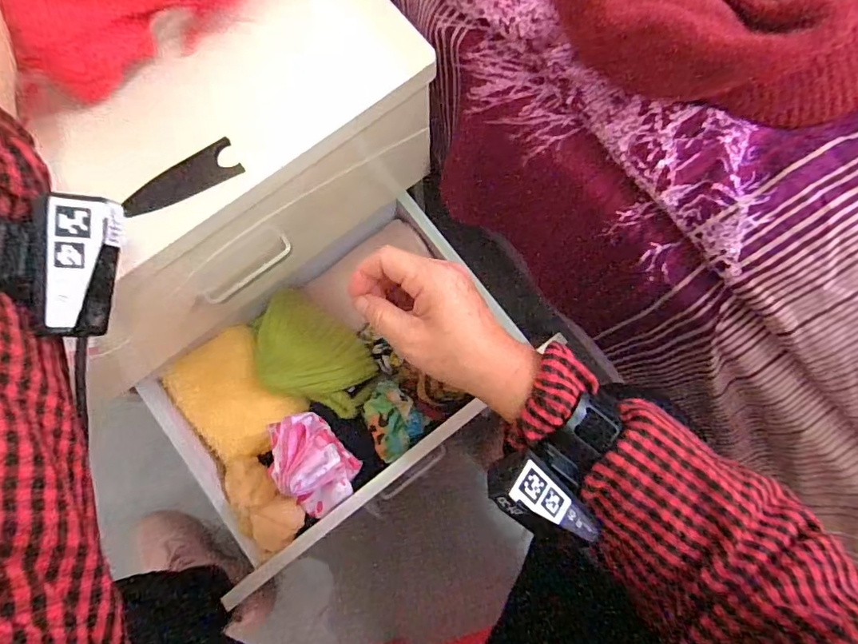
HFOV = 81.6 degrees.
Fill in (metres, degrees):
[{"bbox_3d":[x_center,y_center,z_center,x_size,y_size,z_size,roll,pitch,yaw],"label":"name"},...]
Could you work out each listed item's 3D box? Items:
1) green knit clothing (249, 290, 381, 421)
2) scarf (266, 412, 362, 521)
[{"bbox_3d":[-0.148,0.042,0.621,0.177,0.040,0.114,34,81,8],"label":"green knit clothing"},{"bbox_3d":[-0.134,0.158,0.553,0.077,0.048,0.106,-43,81,-7],"label":"scarf"}]

